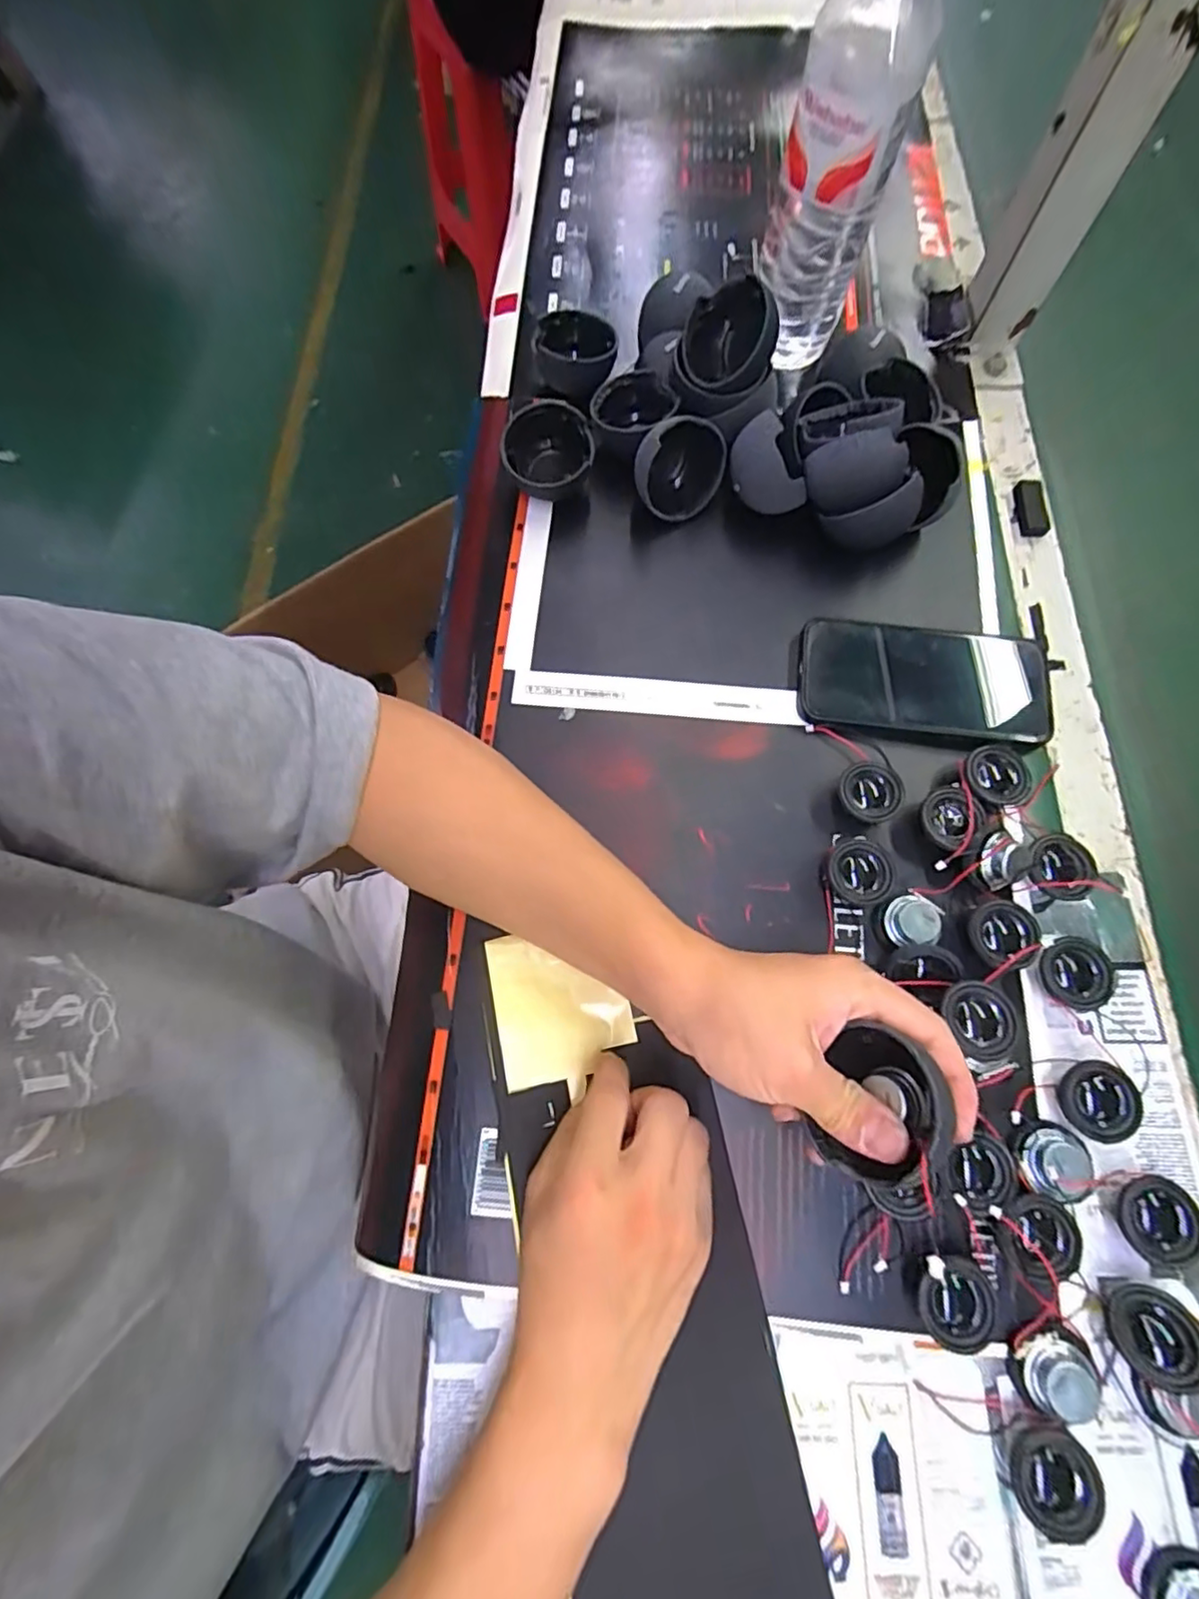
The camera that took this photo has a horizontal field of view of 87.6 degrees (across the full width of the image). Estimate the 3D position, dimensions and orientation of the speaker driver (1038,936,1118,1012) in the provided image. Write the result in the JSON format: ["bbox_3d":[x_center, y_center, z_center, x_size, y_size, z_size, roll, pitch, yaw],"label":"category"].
[{"bbox_3d":[0.250,0.093,0.331,0.032,0.019,0.036,-6,72,0],"label":"speaker driver"}]

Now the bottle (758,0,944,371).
[{"bbox_3d":[0.145,-0.385,0.381,0.067,0.227,0.066,10,73,5],"label":"bottle"}]

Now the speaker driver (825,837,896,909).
[{"bbox_3d":[0.145,0.041,0.350,0.032,0.021,0.033,0,72,1],"label":"speaker driver"}]

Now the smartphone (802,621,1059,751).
[{"bbox_3d":[0.203,-0.071,0.388,0.152,0.017,0.076,6,72,3],"label":"smartphone"}]

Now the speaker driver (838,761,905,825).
[{"bbox_3d":[0.156,-0.003,0.361,0.034,0.021,0.033,0,72,1],"label":"speaker driver"}]

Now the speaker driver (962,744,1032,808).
[{"bbox_3d":[0.230,-0.012,0.365,0.033,0.015,0.036,0,72,1],"label":"speaker driver"}]

